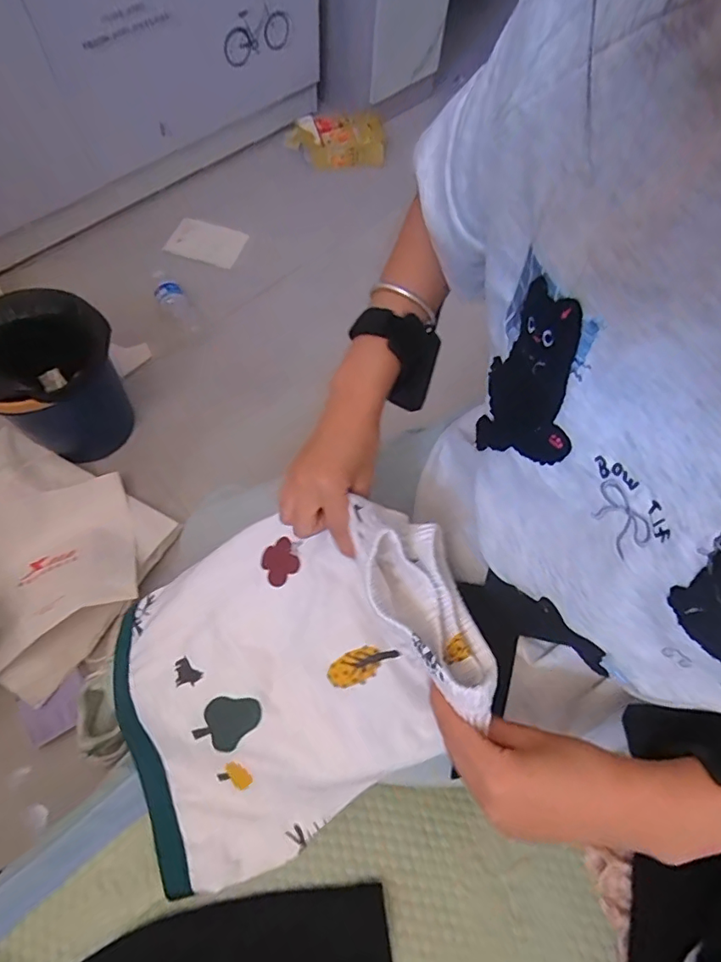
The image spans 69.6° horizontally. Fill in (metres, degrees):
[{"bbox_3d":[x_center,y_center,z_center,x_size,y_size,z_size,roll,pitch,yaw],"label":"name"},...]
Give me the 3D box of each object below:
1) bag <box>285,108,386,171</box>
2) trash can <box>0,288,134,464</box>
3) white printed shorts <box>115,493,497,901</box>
[{"bbox_3d":[-0.074,-1.044,1.585,0.310,0.092,0.158,-1,65,-4],"label":"bag"},{"bbox_3d":[-0.618,-0.199,1.061,0.245,0.279,0.278,25,66,8],"label":"trash can"},{"bbox_3d":[-0.067,0.144,0.417,0.324,0.088,0.235,-41,61,14],"label":"white printed shorts"}]

